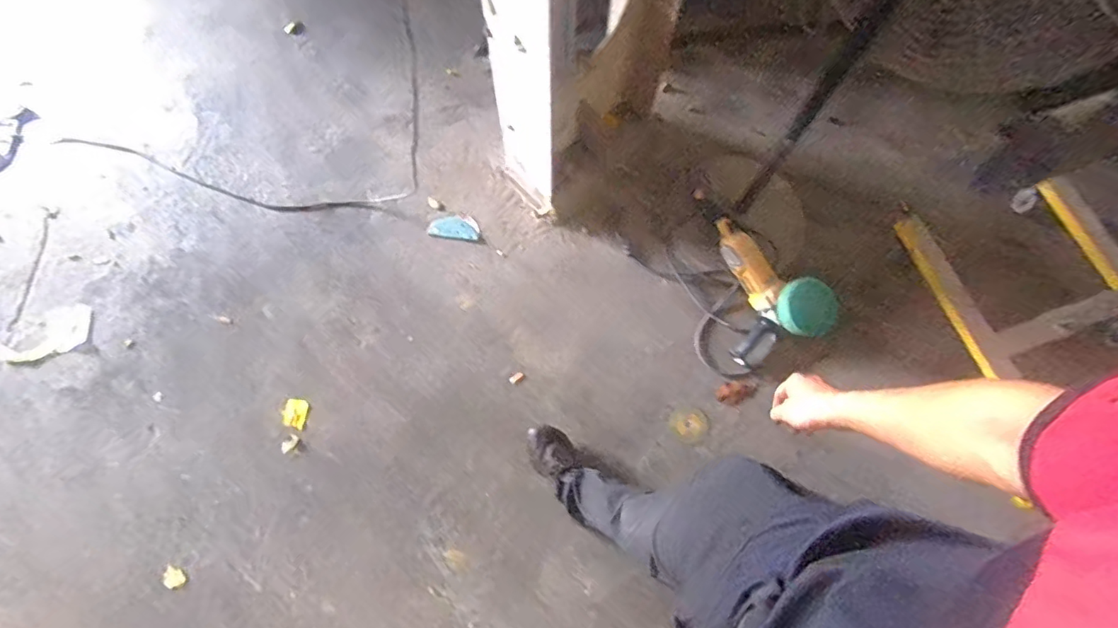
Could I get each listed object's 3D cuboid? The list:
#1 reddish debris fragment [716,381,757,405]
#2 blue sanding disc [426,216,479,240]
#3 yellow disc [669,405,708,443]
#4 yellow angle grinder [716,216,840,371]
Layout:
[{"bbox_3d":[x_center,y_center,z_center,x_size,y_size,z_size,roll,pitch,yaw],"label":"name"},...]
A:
[{"bbox_3d":[0.482,0.211,1.411,0.105,0.025,0.061,-12,73,-2],"label":"reddish debris fragment"},{"bbox_3d":[-0.313,-0.259,1.549,0.152,0.006,0.070,5,73,3],"label":"blue sanding disc"},{"bbox_3d":[0.347,0.294,1.396,0.095,0.015,0.092,0,73,1],"label":"yellow disc"},{"bbox_3d":[0.547,-0.087,1.405,0.264,0.131,0.372,-24,74,-6],"label":"yellow angle grinder"}]

